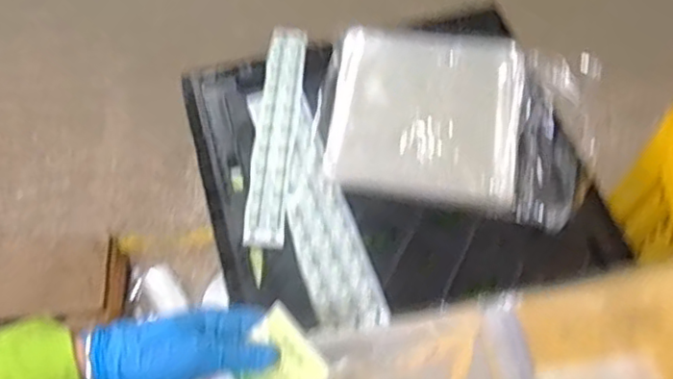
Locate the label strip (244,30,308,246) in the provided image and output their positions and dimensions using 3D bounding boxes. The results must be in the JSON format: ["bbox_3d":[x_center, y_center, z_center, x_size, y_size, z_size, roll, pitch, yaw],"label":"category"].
[{"bbox_3d":[-0.064,-0.073,0.691,0.043,0.004,0.283,4,64,3],"label":"label strip"}]

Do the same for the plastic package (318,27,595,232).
[{"bbox_3d":[0.127,-0.081,0.681,0.278,0.024,0.212,11,64,6],"label":"plastic package"}]

